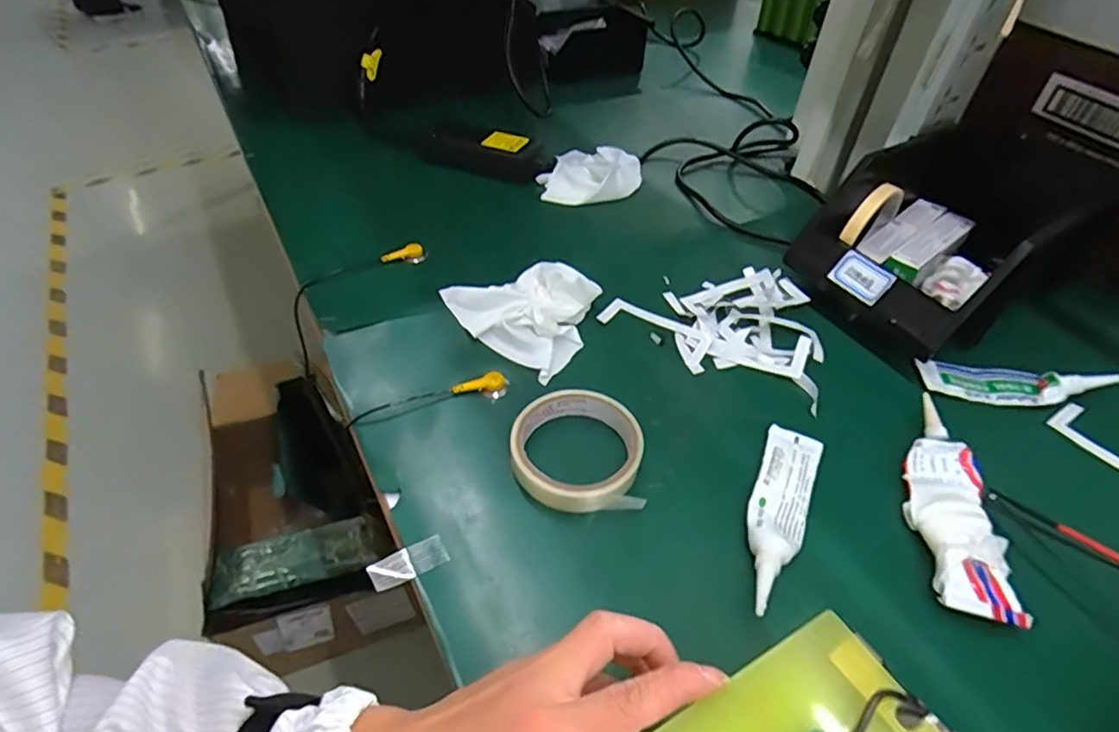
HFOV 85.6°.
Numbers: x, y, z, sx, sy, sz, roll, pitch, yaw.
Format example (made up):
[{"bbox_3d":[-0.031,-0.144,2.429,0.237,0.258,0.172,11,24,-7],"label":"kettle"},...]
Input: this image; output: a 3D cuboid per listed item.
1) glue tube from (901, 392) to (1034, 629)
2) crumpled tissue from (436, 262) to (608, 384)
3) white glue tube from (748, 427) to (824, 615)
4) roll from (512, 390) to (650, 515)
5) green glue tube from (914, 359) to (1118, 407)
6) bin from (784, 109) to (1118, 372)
[{"bbox_3d":[0.266,0.093,0.412,0.053,0.020,0.157,8,47,6],"label":"glue tube"},{"bbox_3d":[-0.034,-0.058,0.527,0.126,0.035,0.097,26,51,22],"label":"crumpled tissue"},{"bbox_3d":[0.148,0.096,0.406,0.038,0.020,0.152,20,49,16],"label":"white glue tube"},{"bbox_3d":[0.012,0.057,0.433,0.090,0.026,0.093,1,46,-1],"label":"roll"},{"bbox_3d":[0.380,0.012,0.502,0.152,0.033,0.043,5,46,4],"label":"green glue tube"},{"bbox_3d":[0.361,-0.123,0.559,0.256,0.100,0.165,-27,53,-25],"label":"bin"}]

